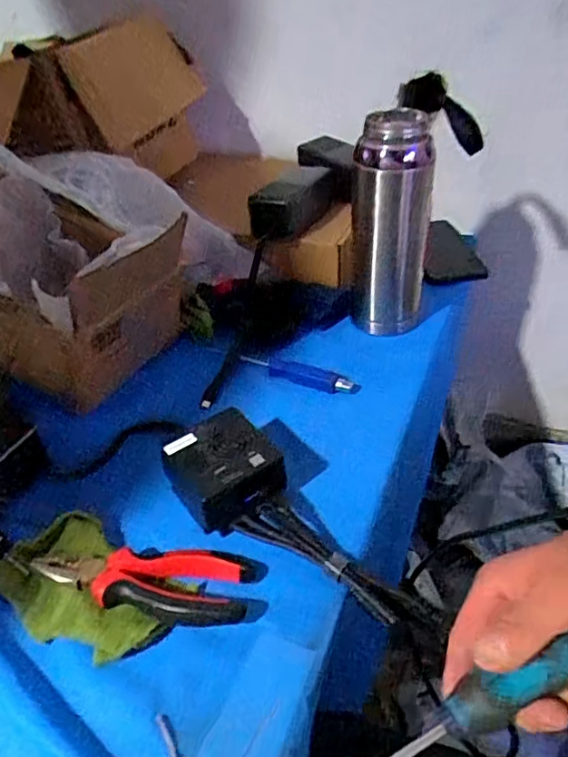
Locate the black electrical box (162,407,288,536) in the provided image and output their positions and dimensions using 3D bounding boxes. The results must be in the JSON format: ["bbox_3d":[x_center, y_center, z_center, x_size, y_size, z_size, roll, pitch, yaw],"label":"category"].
[{"bbox_3d":[-0.050,0.073,0.452,0.076,0.045,0.078,-25,42,-24],"label":"black electrical box"}]

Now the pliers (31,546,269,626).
[{"bbox_3d":[-0.094,0.139,0.395,0.156,0.021,0.058,3,39,10],"label":"pliers"}]

